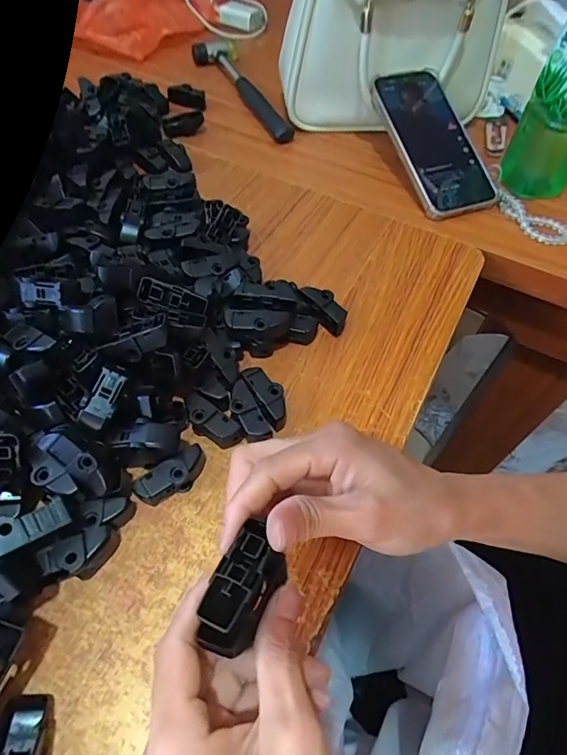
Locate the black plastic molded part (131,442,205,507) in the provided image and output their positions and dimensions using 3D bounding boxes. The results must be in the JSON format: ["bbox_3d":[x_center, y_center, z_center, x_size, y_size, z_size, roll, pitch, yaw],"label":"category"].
[{"bbox_3d":[-0.068,0.062,0.284,0.045,0.019,0.019,-37,66,-25],"label":"black plastic molded part"}]

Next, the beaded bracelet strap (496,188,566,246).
[{"bbox_3d":[0.248,-0.158,0.457,0.080,0.016,0.036,30,59,15],"label":"beaded bracelet strap"}]

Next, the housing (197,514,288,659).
[{"bbox_3d":[-0.016,0.088,0.195,0.027,0.014,0.051,27,58,14],"label":"housing"}]

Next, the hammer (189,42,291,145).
[{"bbox_3d":[-0.056,-0.369,0.584,0.063,0.019,0.239,-16,58,-14],"label":"hammer"}]

